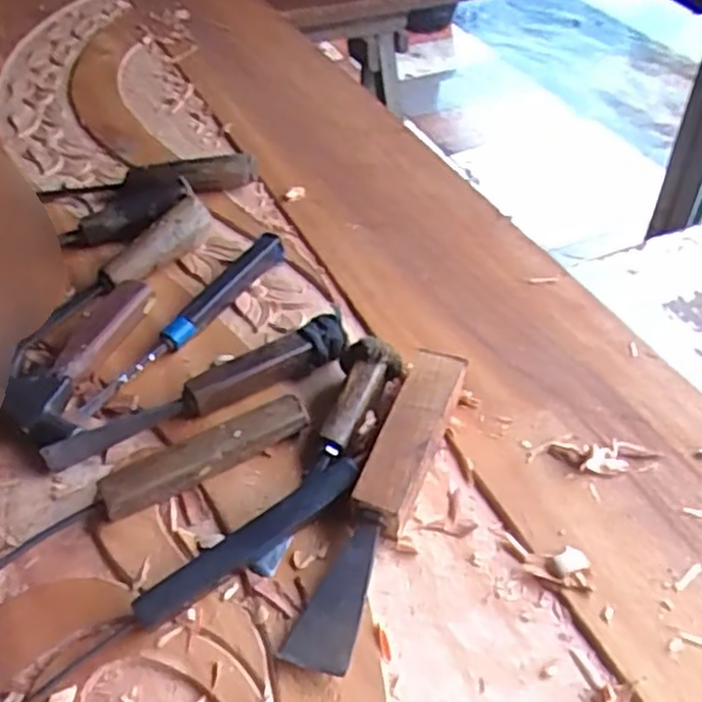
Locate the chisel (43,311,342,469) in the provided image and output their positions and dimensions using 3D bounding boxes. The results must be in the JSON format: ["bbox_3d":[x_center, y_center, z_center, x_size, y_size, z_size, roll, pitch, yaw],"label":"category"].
[{"bbox_3d":[-0.103,0.027,0.506,0.222,0.032,0.024,-22,48,-19],"label":"chisel"}]

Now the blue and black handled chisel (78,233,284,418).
[{"bbox_3d":[-0.128,-0.028,0.574,0.032,0.022,0.222,21,49,21],"label":"blue and black handled chisel"}]

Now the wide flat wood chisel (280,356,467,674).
[{"bbox_3d":[0.021,0.087,0.440,0.037,0.045,0.213,16,47,18],"label":"wide flat wood chisel"}]

